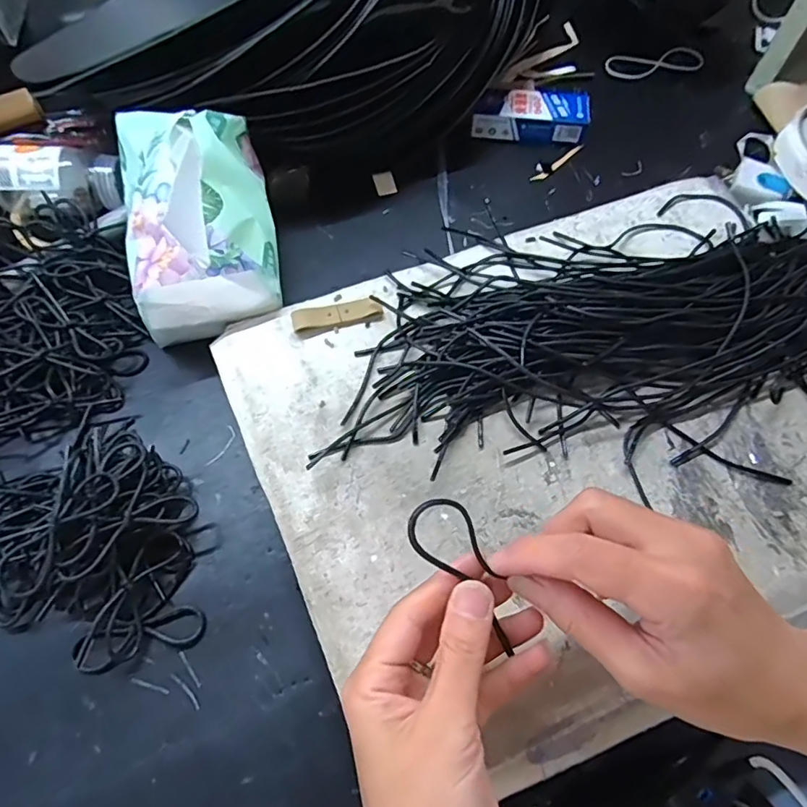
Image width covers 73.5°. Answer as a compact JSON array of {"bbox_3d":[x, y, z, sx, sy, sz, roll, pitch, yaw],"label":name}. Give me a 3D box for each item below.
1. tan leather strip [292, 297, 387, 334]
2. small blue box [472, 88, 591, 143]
[{"bbox_3d":[-0.045,-0.061,0.367,0.061,0.010,0.017,-13,65,-8],"label":"tan leather strip"},{"bbox_3d":[0.116,-0.268,0.496,0.100,0.026,0.050,5,64,2],"label":"small blue box"}]

